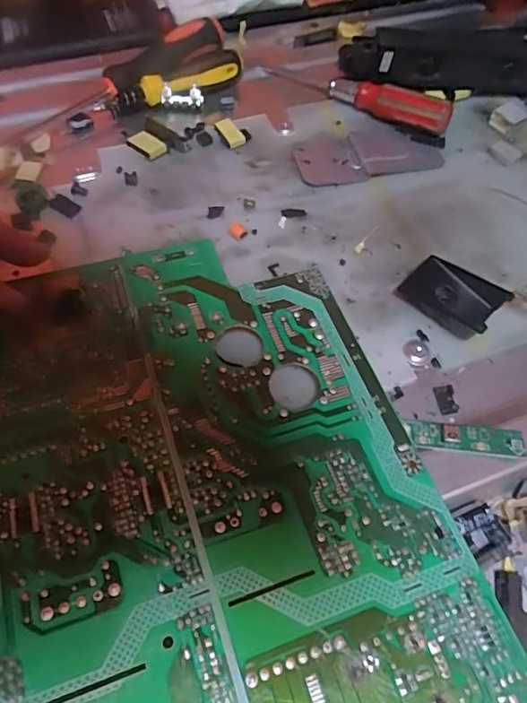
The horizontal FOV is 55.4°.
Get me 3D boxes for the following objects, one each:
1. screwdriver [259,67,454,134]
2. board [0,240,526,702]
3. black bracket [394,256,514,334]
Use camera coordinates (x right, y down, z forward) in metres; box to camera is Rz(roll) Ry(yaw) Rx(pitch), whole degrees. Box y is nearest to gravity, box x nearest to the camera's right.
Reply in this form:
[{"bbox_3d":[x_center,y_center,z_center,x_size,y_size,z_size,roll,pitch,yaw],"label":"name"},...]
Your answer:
[{"bbox_3d":[0.060,-0.170,0.332,0.129,0.021,0.019,23,63,9],"label":"screwdriver"},{"bbox_3d":[-0.020,0.081,0.191,0.189,0.012,0.300,-16,64,-12],"label":"board"},{"bbox_3d":[0.101,-0.031,0.270,0.049,0.013,0.028,34,65,14],"label":"black bracket"}]

